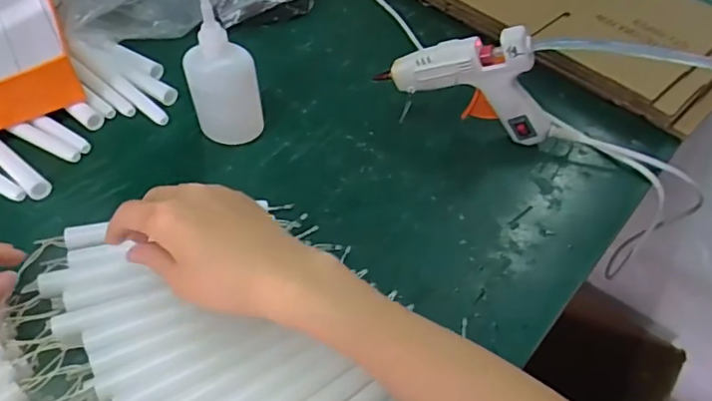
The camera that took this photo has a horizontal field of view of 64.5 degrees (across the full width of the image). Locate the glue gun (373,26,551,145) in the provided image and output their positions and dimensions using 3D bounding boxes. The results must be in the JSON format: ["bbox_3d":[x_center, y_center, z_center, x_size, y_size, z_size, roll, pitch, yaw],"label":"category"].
[{"bbox_3d":[0.095,-0.101,0.472,0.145,0.100,0.023,17,52,11],"label":"glue gun"}]

